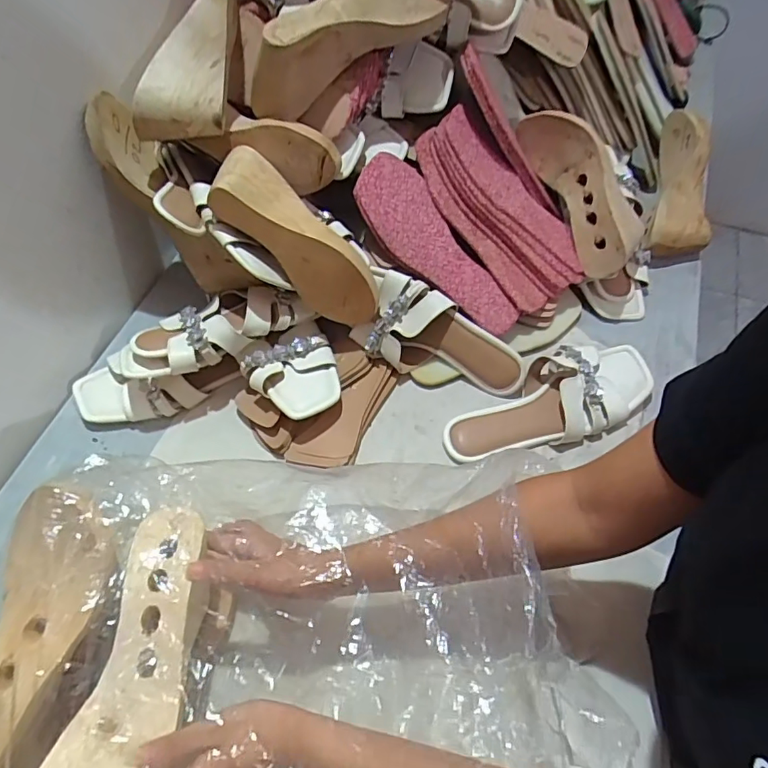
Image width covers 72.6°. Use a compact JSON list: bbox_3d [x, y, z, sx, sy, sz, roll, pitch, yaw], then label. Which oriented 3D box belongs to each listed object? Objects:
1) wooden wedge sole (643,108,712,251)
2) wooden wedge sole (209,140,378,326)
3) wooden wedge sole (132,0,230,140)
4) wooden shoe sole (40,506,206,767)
[{"bbox_3d":[0.421,-0.277,0.723,0.083,0.073,0.233,16,61,11],"label":"wooden wedge sole"},{"bbox_3d":[-0.082,-0.150,0.548,0.215,0.065,0.082,46,64,-18],"label":"wooden wedge sole"},{"bbox_3d":[-0.183,-0.346,0.538,0.069,0.073,0.212,25,98,15],"label":"wooden wedge sole"},{"bbox_3d":[-0.179,0.200,0.373,0.081,0.043,0.221,5,55,5],"label":"wooden shoe sole"}]

